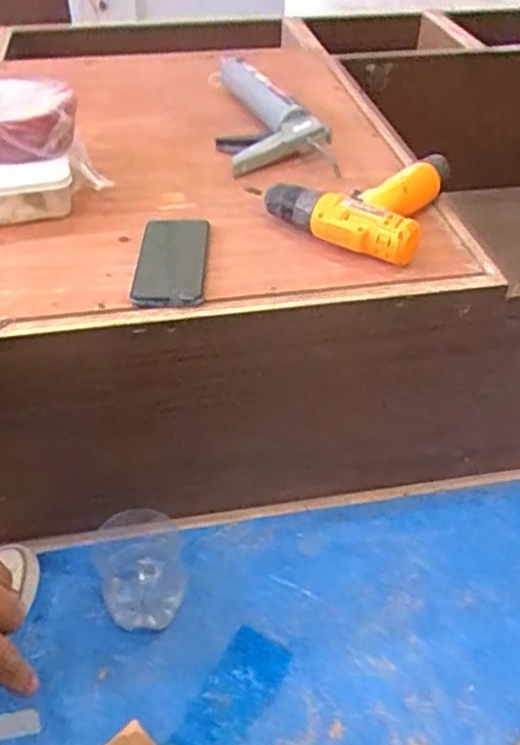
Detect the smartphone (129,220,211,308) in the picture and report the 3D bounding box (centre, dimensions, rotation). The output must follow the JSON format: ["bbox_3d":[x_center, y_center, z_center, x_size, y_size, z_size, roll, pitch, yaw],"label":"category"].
[{"bbox_3d":[-0.095,-0.121,0.734,0.075,0.008,0.158,1,42,0],"label":"smartphone"}]

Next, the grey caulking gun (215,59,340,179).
[{"bbox_3d":[0.009,-0.393,1.025,0.154,0.056,0.337,-7,43,-5],"label":"grey caulking gun"}]

